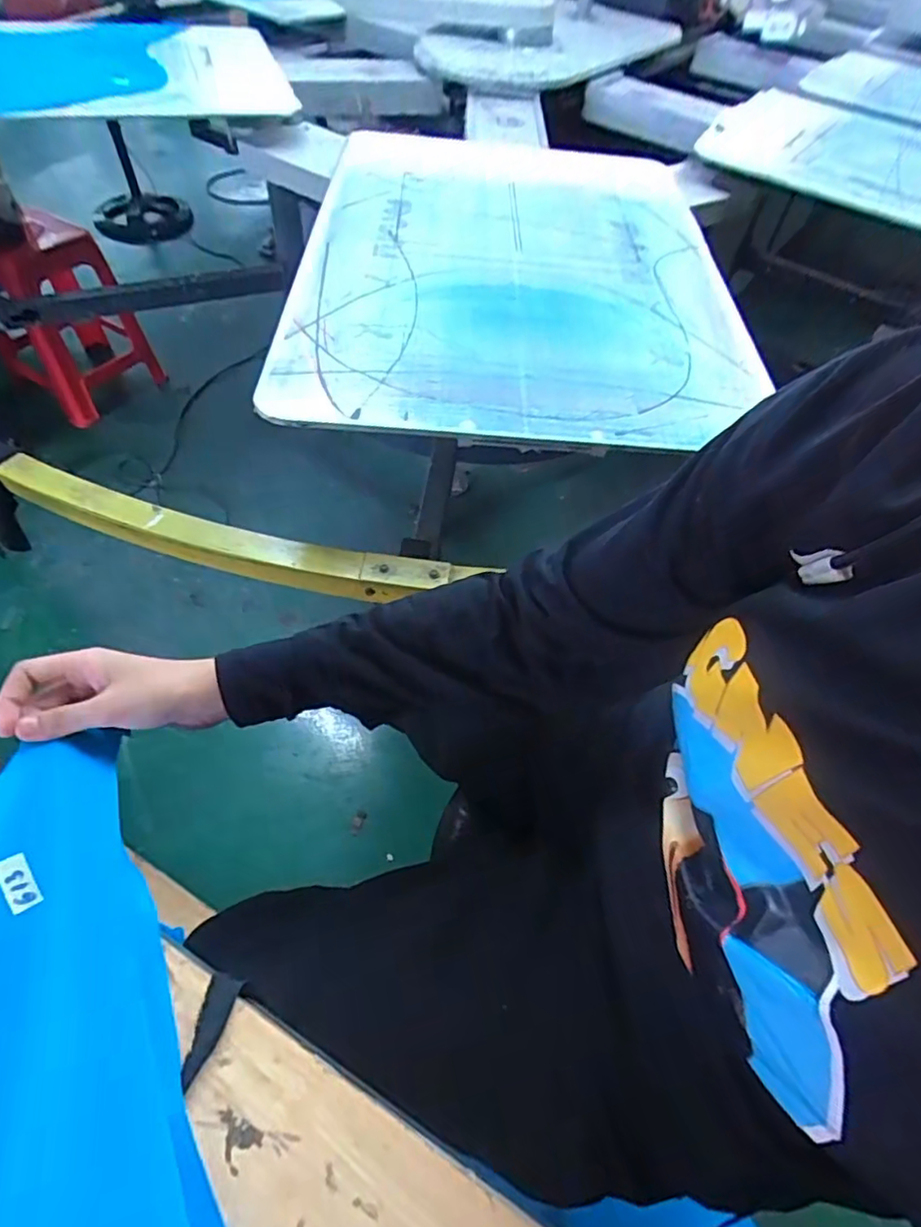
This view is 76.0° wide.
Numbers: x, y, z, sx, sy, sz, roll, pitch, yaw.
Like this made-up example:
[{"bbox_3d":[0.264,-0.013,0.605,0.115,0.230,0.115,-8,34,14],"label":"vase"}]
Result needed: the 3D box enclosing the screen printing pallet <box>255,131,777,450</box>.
[{"bbox_3d":[0.096,-0.540,0.865,0.603,0.030,0.858,3,55,-3],"label":"screen printing pallet"}]

